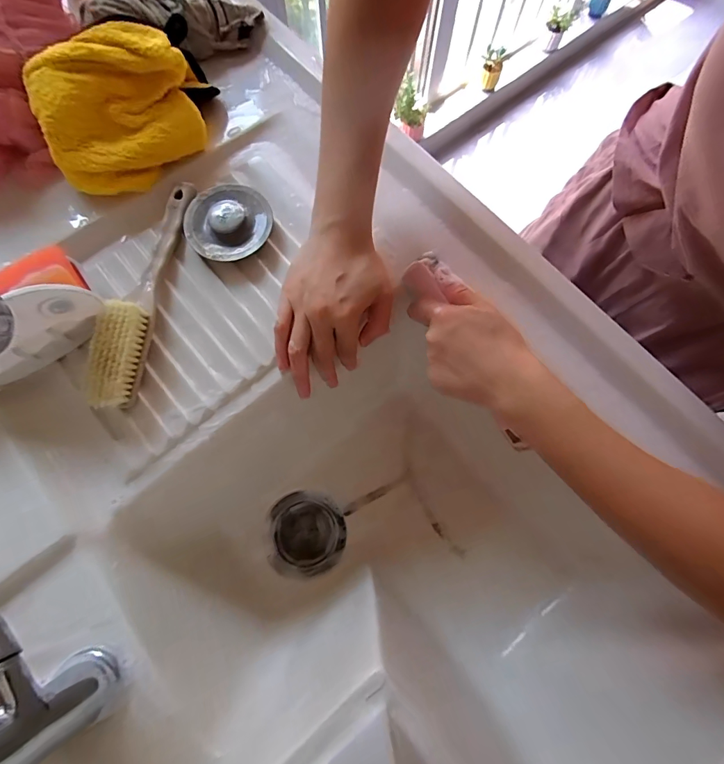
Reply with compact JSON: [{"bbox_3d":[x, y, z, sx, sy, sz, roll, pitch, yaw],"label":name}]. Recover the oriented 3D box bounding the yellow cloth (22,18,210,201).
[{"bbox_3d":[-0.224,-0.251,0.364,0.145,0.039,0.114,-31,118,-5],"label":"yellow cloth"}]

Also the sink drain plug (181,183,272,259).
[{"bbox_3d":[-0.129,-0.156,0.381,0.081,0.023,0.081,-33,77,-9],"label":"sink drain plug"}]

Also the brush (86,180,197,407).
[{"bbox_3d":[-0.200,-0.087,0.361,0.033,0.037,0.223,8,74,2],"label":"brush"}]

